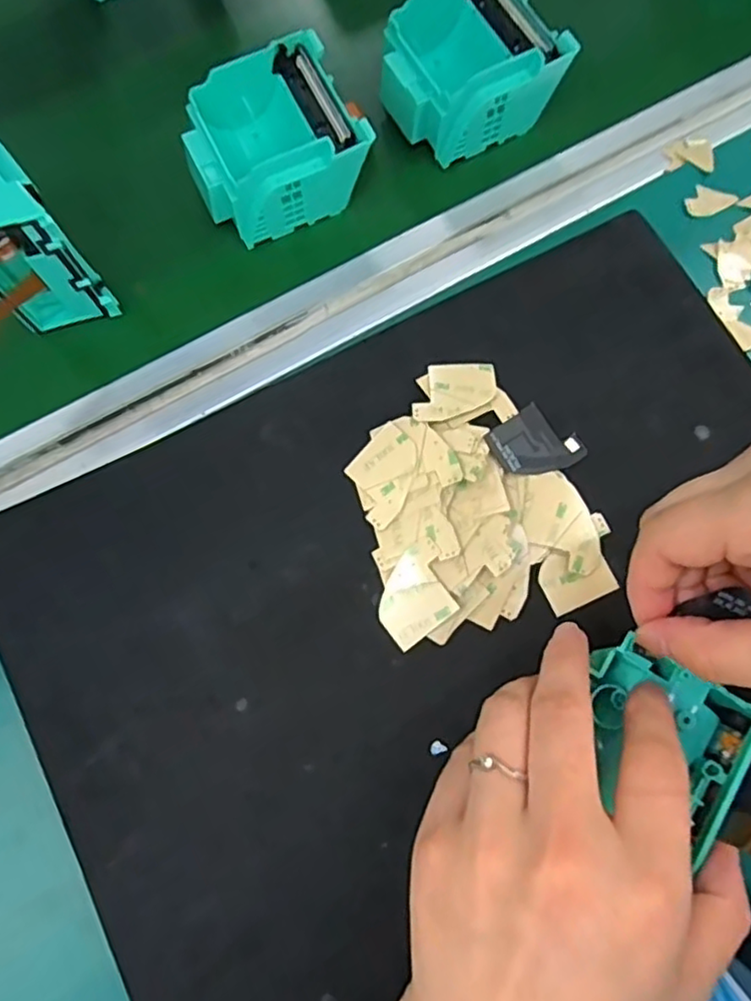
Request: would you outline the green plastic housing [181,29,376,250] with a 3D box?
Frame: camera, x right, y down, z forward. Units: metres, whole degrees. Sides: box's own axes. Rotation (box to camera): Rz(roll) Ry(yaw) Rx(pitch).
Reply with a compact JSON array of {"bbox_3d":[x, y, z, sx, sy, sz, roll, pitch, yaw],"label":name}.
[{"bbox_3d":[-0.052,-0.177,0.322,0.083,0.040,0.078,-22,77,-5],"label":"green plastic housing"}]

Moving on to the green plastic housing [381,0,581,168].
[{"bbox_3d":[0.046,-0.223,0.336,0.083,0.043,0.079,-24,77,-6],"label":"green plastic housing"}]

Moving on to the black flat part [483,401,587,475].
[{"bbox_3d":[0.069,-0.025,0.282,0.037,0.006,0.031,-35,75,-7],"label":"black flat part"}]

